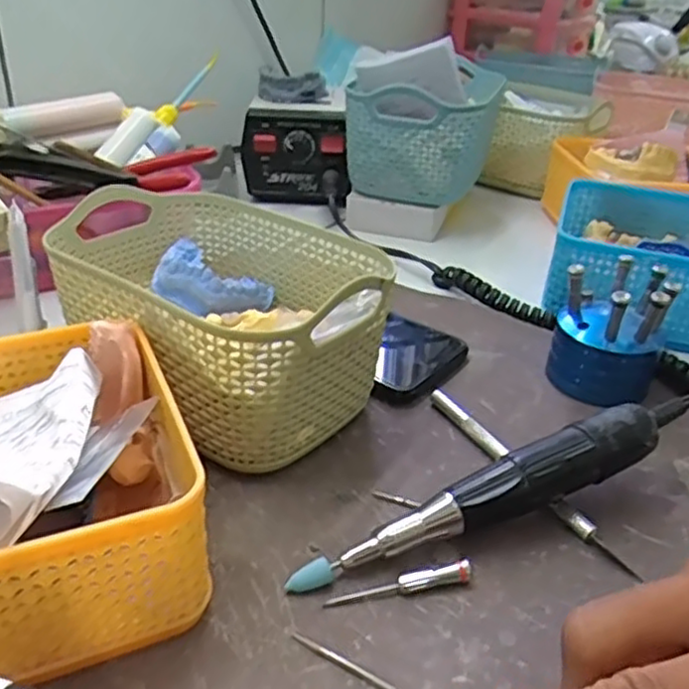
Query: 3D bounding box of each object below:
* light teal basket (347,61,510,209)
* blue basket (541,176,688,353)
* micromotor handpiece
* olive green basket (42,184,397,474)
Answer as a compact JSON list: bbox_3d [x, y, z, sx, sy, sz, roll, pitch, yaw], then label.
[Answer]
[{"bbox_3d":[0.065,-0.182,0.605,0.122,0.084,0.139,8,31,8],"label":"light teal basket"},{"bbox_3d":[0.216,-0.062,0.502,0.130,0.060,0.145,13,33,15],"label":"blue basket"},{"bbox_3d":[0.060,0.065,0.300,0.174,0.021,0.021,-20,40,-14],"label":"micromotor handpiece"},{"bbox_3d":[-0.065,-0.014,0.371,0.171,0.085,0.114,25,38,30],"label":"olive green basket"}]

